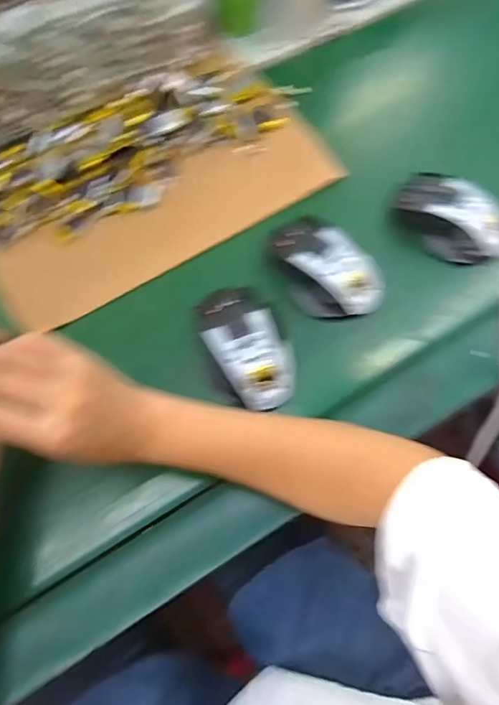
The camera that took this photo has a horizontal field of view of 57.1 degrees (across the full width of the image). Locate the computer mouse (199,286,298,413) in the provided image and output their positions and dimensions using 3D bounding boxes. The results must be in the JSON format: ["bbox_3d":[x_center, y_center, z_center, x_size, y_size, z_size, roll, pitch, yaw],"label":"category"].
[{"bbox_3d":[-0.004,-0.008,0.399,0.071,0.037,0.116,-22,65,-6],"label":"computer mouse"}]

